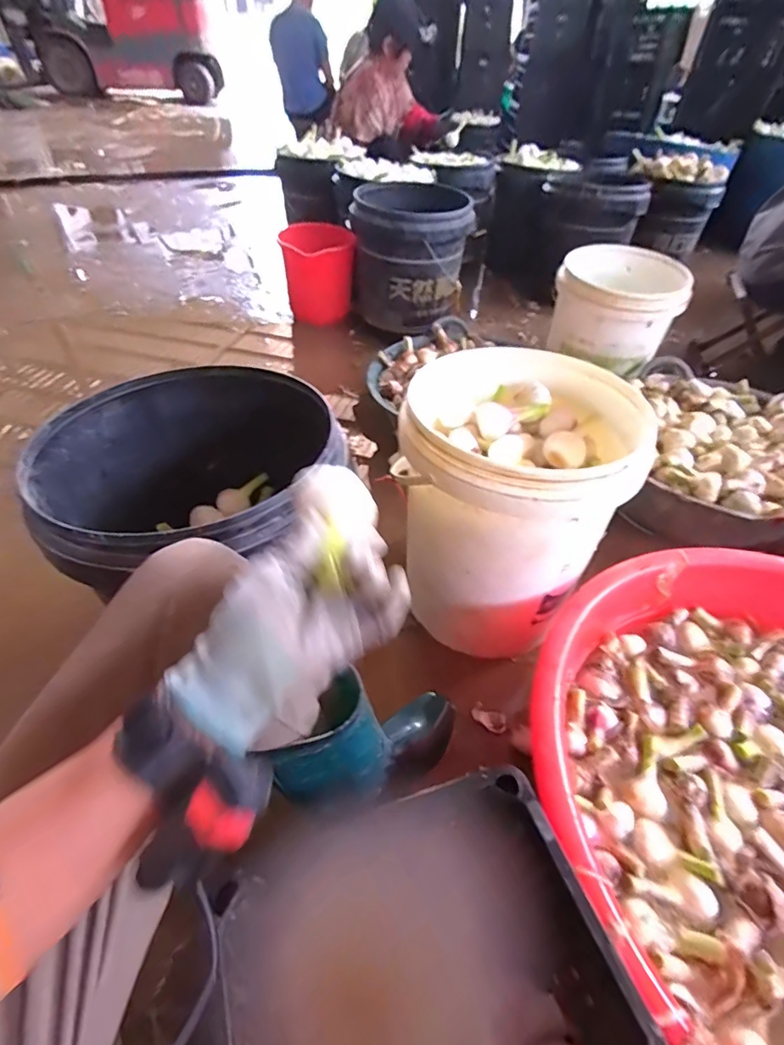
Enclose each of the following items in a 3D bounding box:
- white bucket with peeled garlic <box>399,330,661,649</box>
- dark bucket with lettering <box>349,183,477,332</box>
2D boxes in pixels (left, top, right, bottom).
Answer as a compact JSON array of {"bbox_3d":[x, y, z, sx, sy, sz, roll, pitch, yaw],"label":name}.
[{"bbox_3d":[0.168,-0.023,0.742,0.290,0.346,0.296,7,44,7],"label":"white bucket with peeled garlic"},{"bbox_3d":[0.047,-0.825,1.518,0.339,0.349,0.313,-9,45,-9],"label":"dark bucket with lettering"}]

